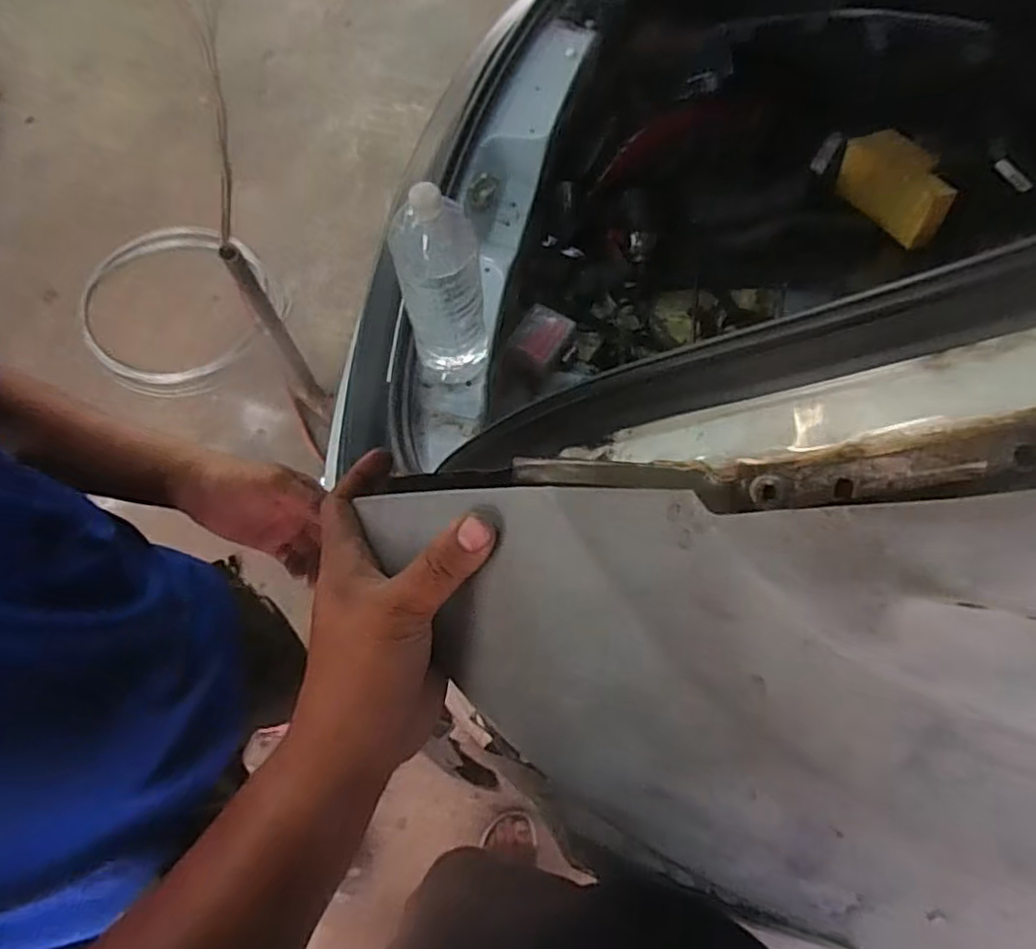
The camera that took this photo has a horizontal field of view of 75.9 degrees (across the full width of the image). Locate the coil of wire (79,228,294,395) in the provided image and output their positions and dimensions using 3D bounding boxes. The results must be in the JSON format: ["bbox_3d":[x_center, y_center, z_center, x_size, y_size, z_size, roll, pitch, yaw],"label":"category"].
[{"bbox_3d":[-0.861,-0.433,1.677,0.468,0.037,0.469,1,68,-2],"label":"coil of wire"}]

